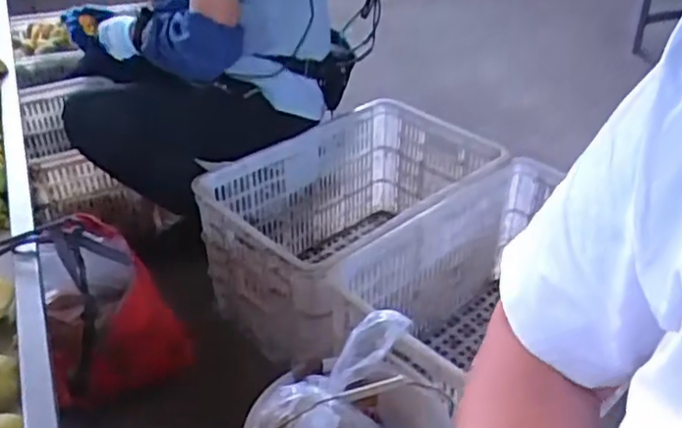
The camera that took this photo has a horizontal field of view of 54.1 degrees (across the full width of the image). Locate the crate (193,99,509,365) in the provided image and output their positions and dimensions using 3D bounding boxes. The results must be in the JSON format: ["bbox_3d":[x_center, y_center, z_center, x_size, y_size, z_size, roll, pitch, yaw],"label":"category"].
[{"bbox_3d":[0.047,0.033,1.352,0.576,0.305,0.429,-28,44,-34],"label":"crate"}]

